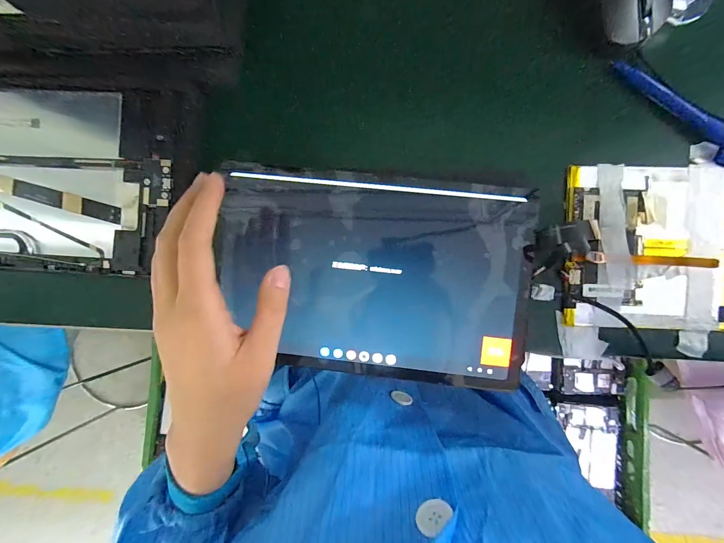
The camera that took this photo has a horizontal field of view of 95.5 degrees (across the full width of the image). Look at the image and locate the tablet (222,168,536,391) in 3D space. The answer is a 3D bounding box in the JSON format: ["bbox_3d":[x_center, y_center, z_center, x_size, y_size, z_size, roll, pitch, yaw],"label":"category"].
[{"bbox_3d":[0.007,0.001,0.251,0.232,0.011,0.152,6,92,1],"label":"tablet"}]

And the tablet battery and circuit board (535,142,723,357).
[{"bbox_3d":[0.219,-0.012,0.263,0.138,0.012,0.152,-3,90,4],"label":"tablet battery and circuit board"}]

